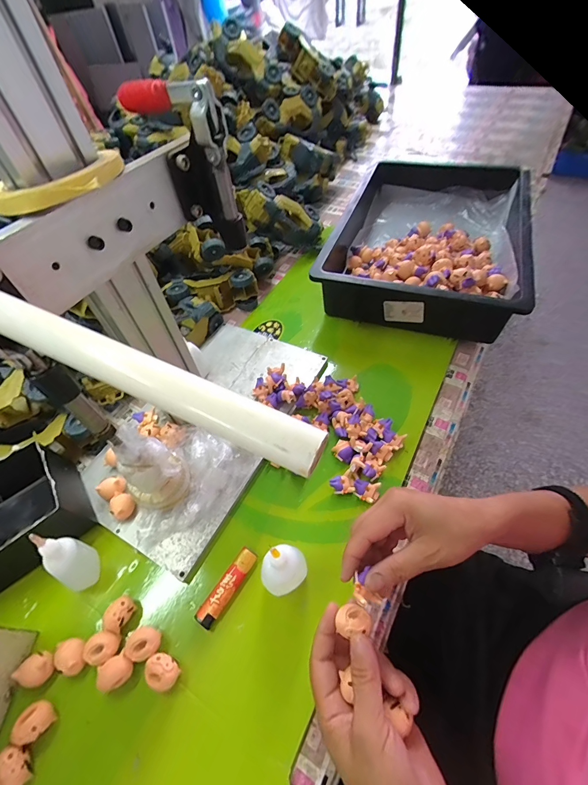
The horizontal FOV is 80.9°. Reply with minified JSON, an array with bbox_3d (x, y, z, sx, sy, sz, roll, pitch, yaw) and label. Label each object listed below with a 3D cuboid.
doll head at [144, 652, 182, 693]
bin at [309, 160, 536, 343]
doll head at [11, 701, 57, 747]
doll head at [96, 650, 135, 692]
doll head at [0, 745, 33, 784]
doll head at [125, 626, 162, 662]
[{"bbox_3d":[-0.120,0.258,0.319,0.029,0.023,0.026,1,53,6],"label":"doll head"},{"bbox_3d":[0.244,-0.278,0.642,0.310,0.137,0.418,17,57,17],"label":"bin"},{"bbox_3d":[-0.228,0.291,0.305,0.025,0.023,0.026,-3,53,4],"label":"doll head"},{"bbox_3d":[-0.165,0.261,0.322,0.031,0.019,0.024,-20,54,-9],"label":"doll head"},{"bbox_3d":[-0.234,0.312,0.286,0.021,0.021,0.029,-28,56,-15],"label":"doll head"},{"bbox_3d":[-0.143,0.243,0.334,0.029,0.024,0.025,-7,53,0],"label":"doll head"}]

